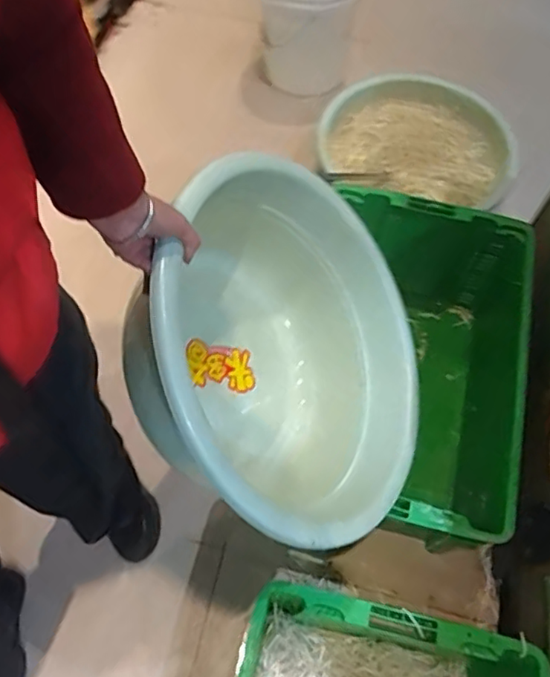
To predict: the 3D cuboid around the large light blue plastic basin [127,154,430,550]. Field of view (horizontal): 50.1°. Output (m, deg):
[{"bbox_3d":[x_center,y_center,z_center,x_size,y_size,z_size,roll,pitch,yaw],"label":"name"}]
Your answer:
[{"bbox_3d":[-0.003,0.014,0.820,0.478,0.236,0.496,13,71,-39],"label":"large light blue plastic basin"}]

